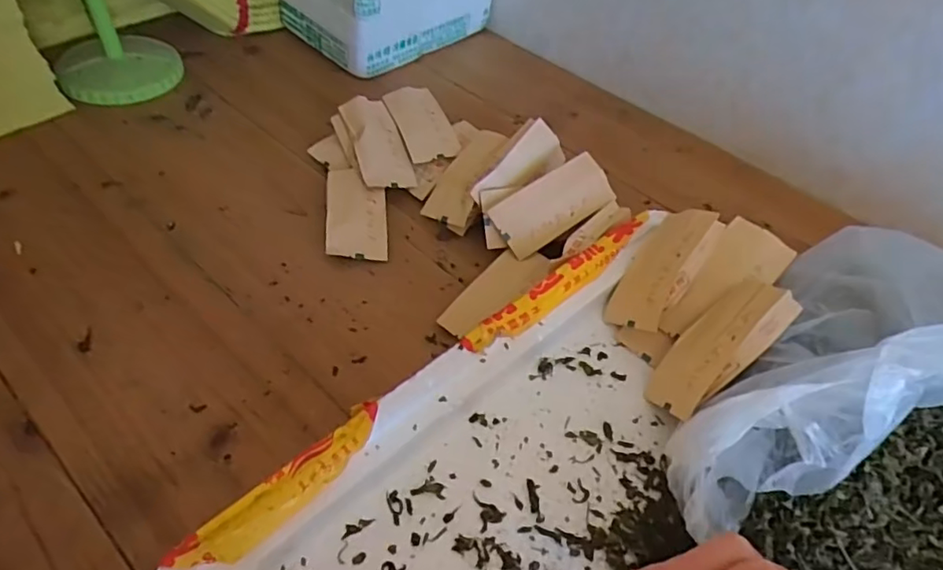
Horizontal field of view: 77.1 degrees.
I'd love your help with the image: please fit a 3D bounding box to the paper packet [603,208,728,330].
[{"bbox_3d":[0.148,-0.015,0.461,0.053,0.016,0.109,18,69,52],"label":"paper packet"}]

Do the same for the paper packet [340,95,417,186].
[{"bbox_3d":[-0.094,-0.140,0.578,0.049,0.011,0.105,-19,73,-17],"label":"paper packet"}]

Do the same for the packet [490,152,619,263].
[{"bbox_3d":[0.073,-0.071,0.524,0.108,0.004,0.053,-34,85,-10],"label":"packet"}]

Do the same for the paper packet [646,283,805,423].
[{"bbox_3d":[0.167,0.043,0.407,0.107,0.016,0.055,-50,26,-1],"label":"paper packet"}]

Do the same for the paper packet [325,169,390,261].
[{"bbox_3d":[-0.104,-0.067,0.542,0.052,0.009,0.105,3,55,-15],"label":"paper packet"}]

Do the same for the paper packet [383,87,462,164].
[{"bbox_3d":[-0.050,-0.164,0.600,0.052,0.006,0.098,-17,65,-20],"label":"paper packet"}]

